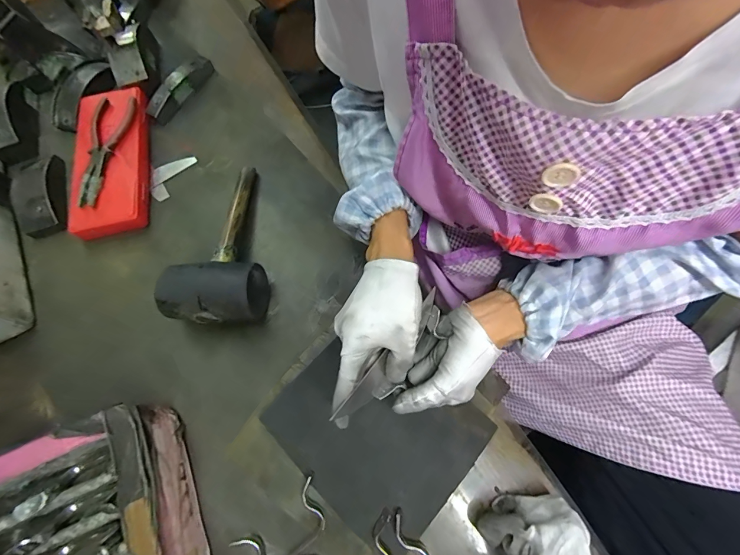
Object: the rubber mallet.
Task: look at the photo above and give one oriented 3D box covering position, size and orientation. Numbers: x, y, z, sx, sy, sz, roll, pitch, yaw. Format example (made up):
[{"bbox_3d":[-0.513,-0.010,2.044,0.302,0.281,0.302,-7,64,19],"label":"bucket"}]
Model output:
[{"bbox_3d":[-0.171,-0.051,0.445,0.113,0.071,0.229,10,71,7],"label":"rubber mallet"}]

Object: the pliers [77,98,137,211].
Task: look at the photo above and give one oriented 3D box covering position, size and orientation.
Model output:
[{"bbox_3d":[-0.397,-0.191,0.505,0.057,0.013,0.196,-1,70,3],"label":"pliers"}]

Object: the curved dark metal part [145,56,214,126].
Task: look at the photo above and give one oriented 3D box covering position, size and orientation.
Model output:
[{"bbox_3d":[-0.313,-0.315,0.569,0.022,0.039,0.136,28,74,13],"label":"curved dark metal part"}]

